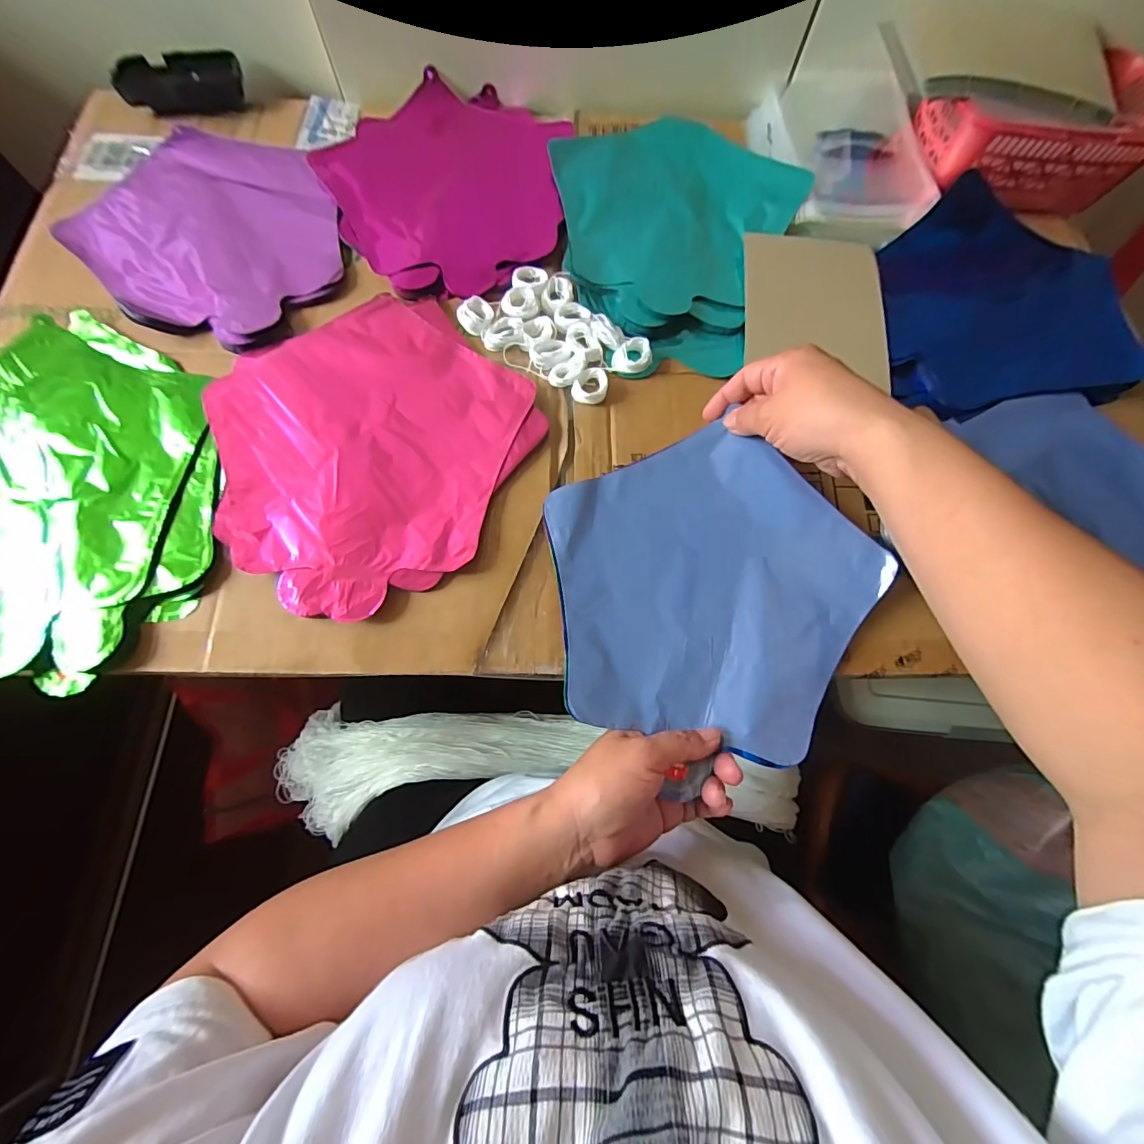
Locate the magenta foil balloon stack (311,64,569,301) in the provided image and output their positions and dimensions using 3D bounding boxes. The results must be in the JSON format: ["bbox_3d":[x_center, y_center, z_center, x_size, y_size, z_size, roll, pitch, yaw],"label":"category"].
[{"bbox_3d":[-0.107,-0.365,0.454,0.228,0.017,0.251,-36,75,-13],"label":"magenta foil balloon stack"}]

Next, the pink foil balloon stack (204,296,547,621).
[{"bbox_3d":[-0.156,-0.099,0.364,0.233,0.009,0.232,38,74,11],"label":"pink foil balloon stack"}]

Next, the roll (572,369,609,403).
[{"bbox_3d":[0.015,-0.147,0.381,0.025,0.009,0.028,23,72,7],"label":"roll"}]

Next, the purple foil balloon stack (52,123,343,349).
[{"bbox_3d":[-0.309,-0.298,0.415,0.241,0.009,0.202,32,73,10],"label":"purple foil balloon stack"}]

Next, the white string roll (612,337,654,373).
[{"bbox_3d":[0.049,-0.174,0.390,0.030,0.013,0.029,0,70,-1],"label":"white string roll"}]

